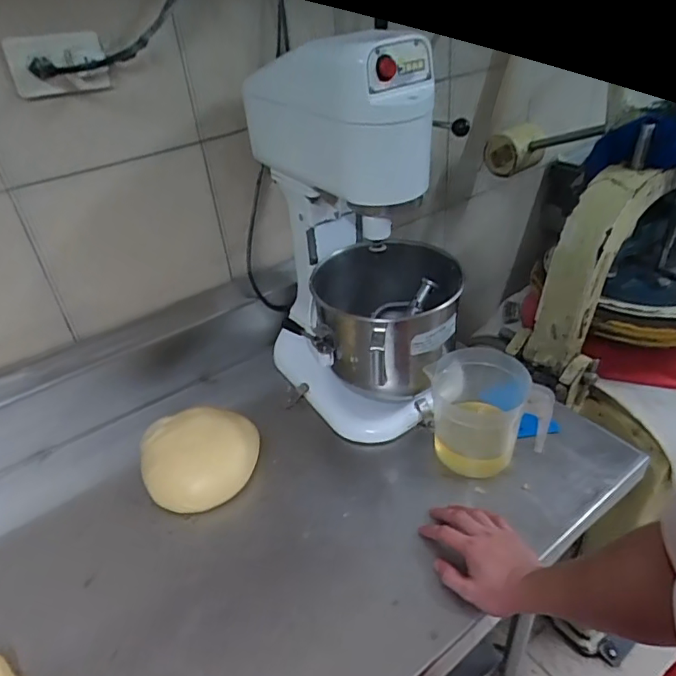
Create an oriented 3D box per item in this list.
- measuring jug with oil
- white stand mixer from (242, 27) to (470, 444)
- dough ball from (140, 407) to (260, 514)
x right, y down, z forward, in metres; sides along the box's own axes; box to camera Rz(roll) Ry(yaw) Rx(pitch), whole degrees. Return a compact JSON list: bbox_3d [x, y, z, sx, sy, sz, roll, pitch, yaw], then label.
[{"bbox_3d":[0.227,0.122,0.800,0.154,0.159,0.140,-6,36,-1],"label":"measuring jug with oil"},{"bbox_3d":[0.029,-0.146,0.843,0.295,0.555,0.371,-9,36,-5],"label":"white stand mixer"},{"bbox_3d":[-0.213,0.184,0.818,0.182,0.071,0.162,-22,39,-21],"label":"dough ball"}]

